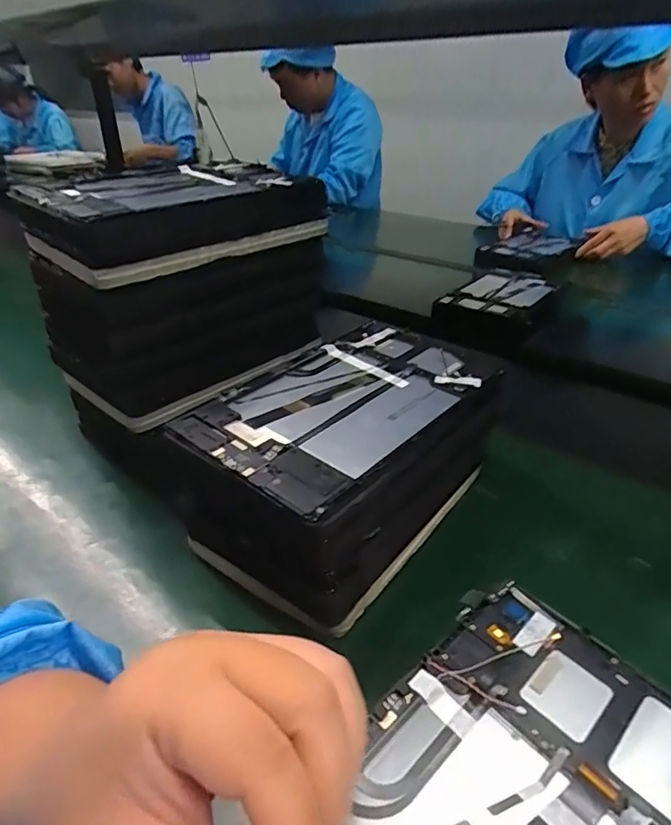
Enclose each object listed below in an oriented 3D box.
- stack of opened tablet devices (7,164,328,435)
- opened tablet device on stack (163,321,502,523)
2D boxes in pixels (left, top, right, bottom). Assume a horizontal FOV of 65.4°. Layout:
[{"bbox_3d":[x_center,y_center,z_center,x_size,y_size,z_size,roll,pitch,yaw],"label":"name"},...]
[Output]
[{"bbox_3d":[-0.146,-0.130,0.523,0.158,0.181,0.233,26,41,36],"label":"stack of opened tablet devices"},{"bbox_3d":[0.010,-0.015,0.409,0.146,0.007,0.242,24,40,34],"label":"opened tablet device on stack"}]

